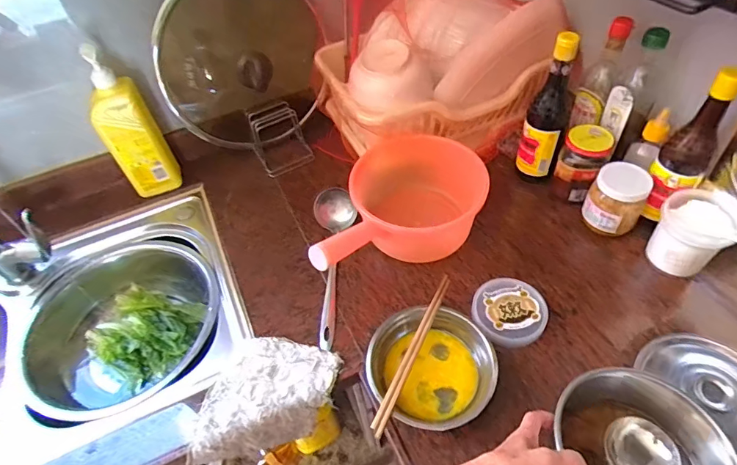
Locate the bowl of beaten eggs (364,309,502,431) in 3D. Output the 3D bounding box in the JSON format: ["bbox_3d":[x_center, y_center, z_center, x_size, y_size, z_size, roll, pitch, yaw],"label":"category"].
[{"bbox_3d":[0.081,0.176,0.589,0.156,0.050,0.152,-2,50,3],"label":"bowl of beaten eggs"}]

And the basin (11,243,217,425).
[{"bbox_3d":[-0.407,0.164,0.798,0.336,0.117,0.302,22,55,21],"label":"basin"}]

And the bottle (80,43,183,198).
[{"bbox_3d":[-0.409,-0.175,0.776,0.091,0.314,0.081,-30,54,-19],"label":"bottle"}]

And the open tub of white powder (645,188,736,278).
[{"bbox_3d":[0.477,0.000,0.670,0.095,0.100,0.110,22,55,21],"label":"open tub of white powder"}]

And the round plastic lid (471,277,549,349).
[{"bbox_3d":[0.203,0.114,0.649,0.100,0.016,0.107,-2,50,3],"label":"round plastic lid"}]

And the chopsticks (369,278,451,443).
[{"bbox_3d":[0.061,0.150,0.586,0.015,0.012,0.236,19,54,19],"label":"chopsticks"}]

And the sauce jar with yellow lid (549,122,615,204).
[{"bbox_3d":[0.352,-0.108,0.752,0.068,0.132,0.062,-2,50,3],"label":"sauce jar with yellow lid"}]

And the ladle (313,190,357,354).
[{"bbox_3d":[-0.049,0.042,0.709,0.070,0.057,0.268,-6,50,-1],"label":"ladle"}]

